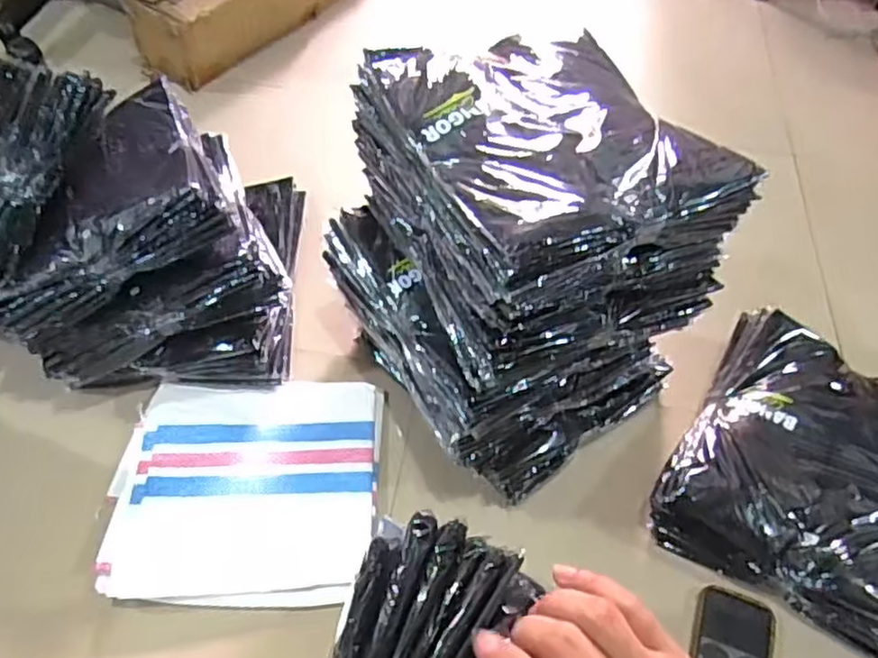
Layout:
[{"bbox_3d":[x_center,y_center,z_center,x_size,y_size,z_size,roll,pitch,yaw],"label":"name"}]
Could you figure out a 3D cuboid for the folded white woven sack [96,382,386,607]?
[{"bbox_3d":[-0.232,0.189,0.841,0.310,0.025,0.279,2,56,-2],"label":"folded white woven sack"}]

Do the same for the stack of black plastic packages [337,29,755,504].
[{"bbox_3d":[0.079,-0.076,0.799,0.312,0.389,0.345,-29,59,-23],"label":"stack of black plastic packages"}]

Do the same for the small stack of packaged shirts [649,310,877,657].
[{"bbox_3d":[0.465,0.170,0.850,0.298,0.097,0.338,29,59,15],"label":"small stack of packaged shirts"}]

